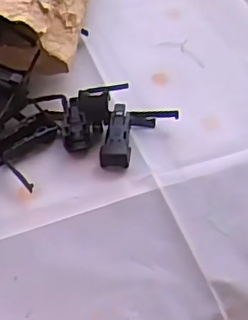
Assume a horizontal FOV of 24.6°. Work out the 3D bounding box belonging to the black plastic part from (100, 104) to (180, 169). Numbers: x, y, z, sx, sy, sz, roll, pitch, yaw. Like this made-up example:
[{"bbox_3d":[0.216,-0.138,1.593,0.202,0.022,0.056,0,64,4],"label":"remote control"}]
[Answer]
[{"bbox_3d":[0.011,-0.018,0.418,0.046,0.017,0.055,12,52,5],"label":"black plastic part"}]

